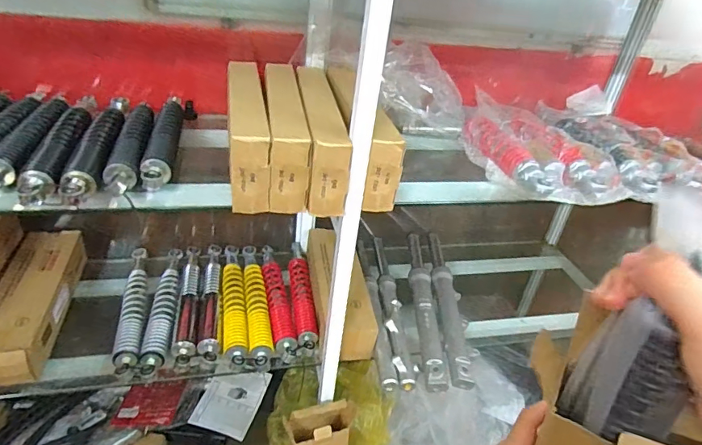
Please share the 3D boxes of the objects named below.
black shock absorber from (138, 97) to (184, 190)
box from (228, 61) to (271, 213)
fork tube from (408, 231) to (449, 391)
[{"bbox_3d":[-0.312,-0.145,0.773,0.039,0.038,0.319,-1,33,-14],"label":"black shock absorber"},{"bbox_3d":[-0.176,-0.164,0.774,0.059,0.112,0.380,-1,33,-14],"label":"box"},{"bbox_3d":[0.166,0.179,1.053,0.053,0.046,0.471,5,32,-3],"label":"fork tube"}]

